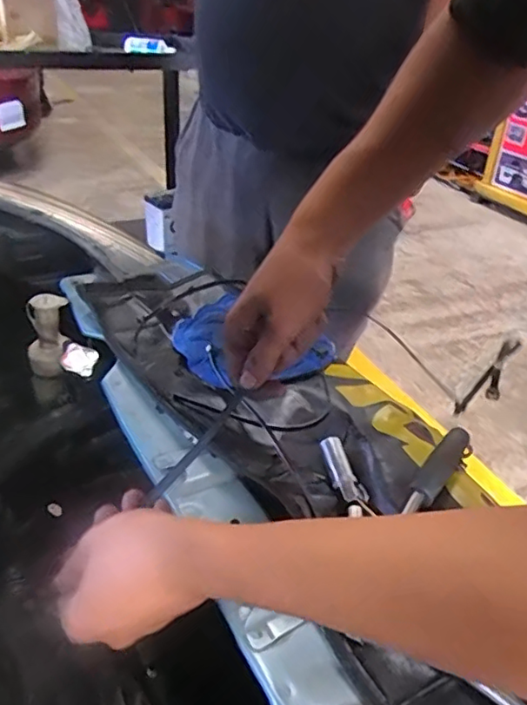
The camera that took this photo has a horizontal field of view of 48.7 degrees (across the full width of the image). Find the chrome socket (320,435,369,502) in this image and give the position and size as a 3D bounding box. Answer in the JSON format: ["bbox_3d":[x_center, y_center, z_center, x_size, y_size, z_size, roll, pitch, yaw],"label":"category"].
[{"bbox_3d":[0.070,0.105,0.527,0.022,0.015,0.065,-11,56,-22],"label":"chrome socket"}]

